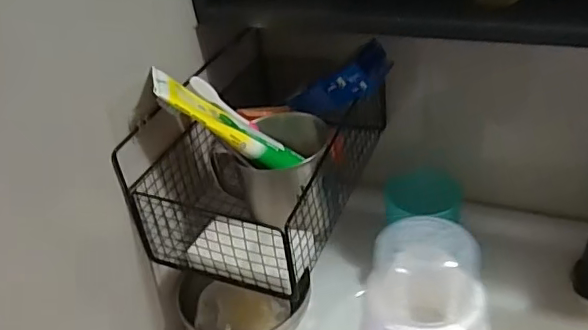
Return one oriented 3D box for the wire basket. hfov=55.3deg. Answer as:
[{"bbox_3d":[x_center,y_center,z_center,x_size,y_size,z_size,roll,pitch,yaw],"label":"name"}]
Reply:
[{"bbox_3d":[-0.023,-0.028,0.553,0.169,0.139,0.272,11,41,23],"label":"wire basket"}]

